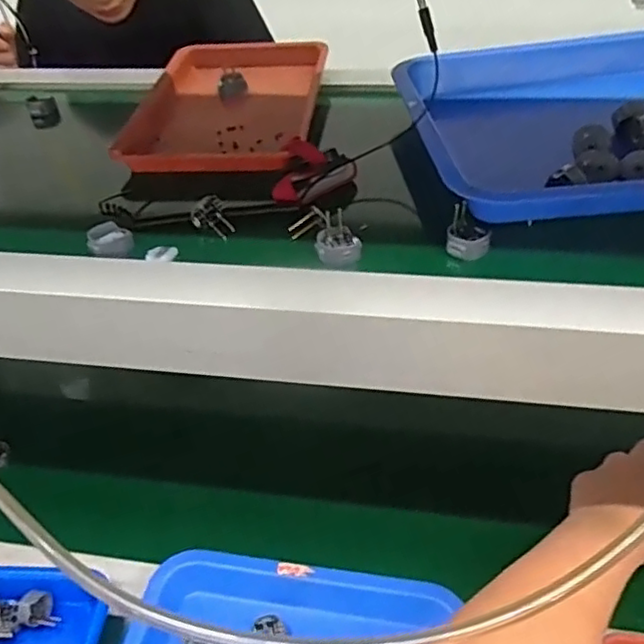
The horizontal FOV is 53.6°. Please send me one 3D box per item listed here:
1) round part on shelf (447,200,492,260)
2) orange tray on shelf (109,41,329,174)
[{"bbox_3d":[0.092,-0.055,0.396,0.026,0.029,0.029,9,41,14],"label":"round part on shelf"},{"bbox_3d":[-0.081,-0.208,0.586,0.153,0.027,0.234,1,40,4],"label":"orange tray on shelf"}]

